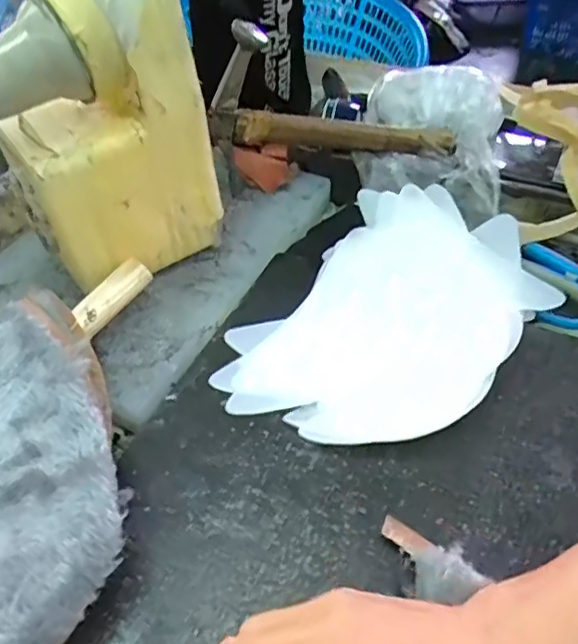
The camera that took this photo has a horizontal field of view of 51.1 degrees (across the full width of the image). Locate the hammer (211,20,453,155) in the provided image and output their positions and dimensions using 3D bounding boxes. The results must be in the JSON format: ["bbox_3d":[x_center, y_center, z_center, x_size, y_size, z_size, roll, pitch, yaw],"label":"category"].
[{"bbox_3d":[0.047,-0.178,0.510,0.218,0.093,0.030,8,42,-14],"label":"hammer"}]

